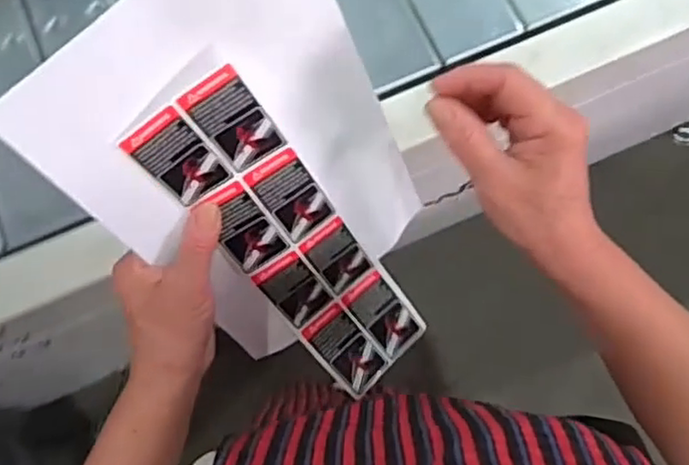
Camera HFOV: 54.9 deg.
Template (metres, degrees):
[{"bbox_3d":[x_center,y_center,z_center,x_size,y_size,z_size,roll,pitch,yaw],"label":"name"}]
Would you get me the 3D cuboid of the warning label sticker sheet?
[{"bbox_3d":[-0.029,0.010,0.427,0.075,0.255,0.034,-42,40,-9],"label":"warning label sticker sheet"}]

